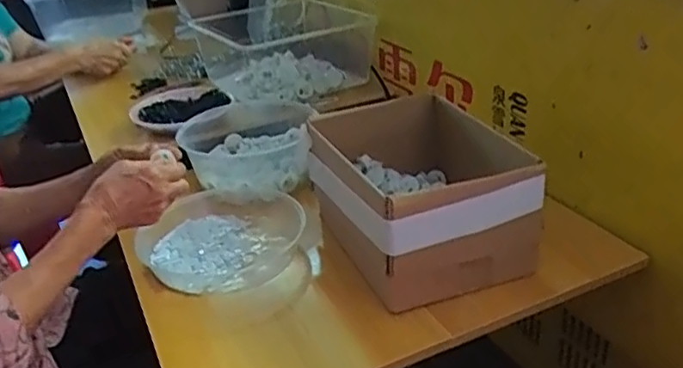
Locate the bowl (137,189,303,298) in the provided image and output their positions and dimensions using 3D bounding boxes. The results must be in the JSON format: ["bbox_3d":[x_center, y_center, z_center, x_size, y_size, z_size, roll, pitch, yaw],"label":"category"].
[{"bbox_3d":[-0.168,0.070,0.910,0.221,0.061,0.204,-13,29,-16],"label":"bowl"}]

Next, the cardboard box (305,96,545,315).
[{"bbox_3d":[0.105,0.004,0.857,0.230,0.144,0.288,-13,29,-16],"label":"cardboard box"}]

